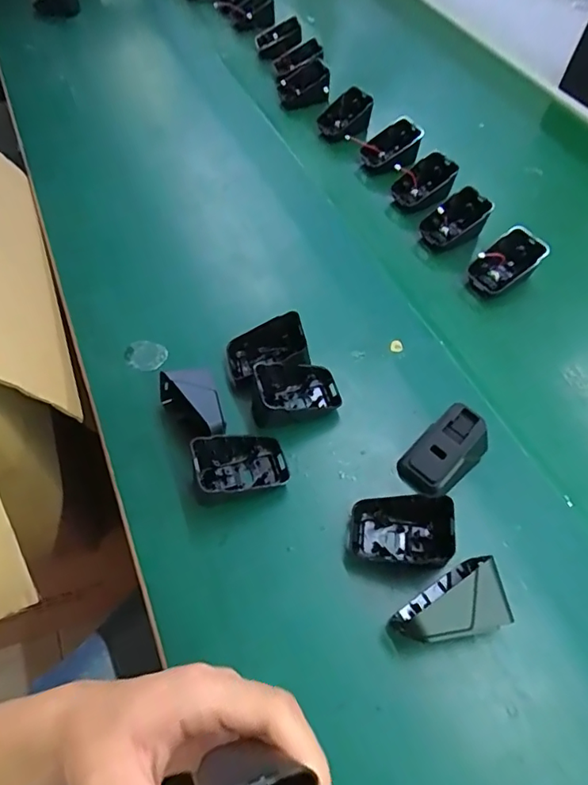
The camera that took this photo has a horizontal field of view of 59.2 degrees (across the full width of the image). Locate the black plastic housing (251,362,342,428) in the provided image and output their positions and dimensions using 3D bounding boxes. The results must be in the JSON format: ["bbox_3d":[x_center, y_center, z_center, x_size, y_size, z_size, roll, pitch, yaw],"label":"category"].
[{"bbox_3d":[0.002,0.001,0.410,0.069,0.035,0.043,-4,56,-5],"label":"black plastic housing"}]

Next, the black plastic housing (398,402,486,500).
[{"bbox_3d":[0.113,0.042,0.380,0.066,0.041,0.039,-33,63,-22],"label":"black plastic housing"}]

